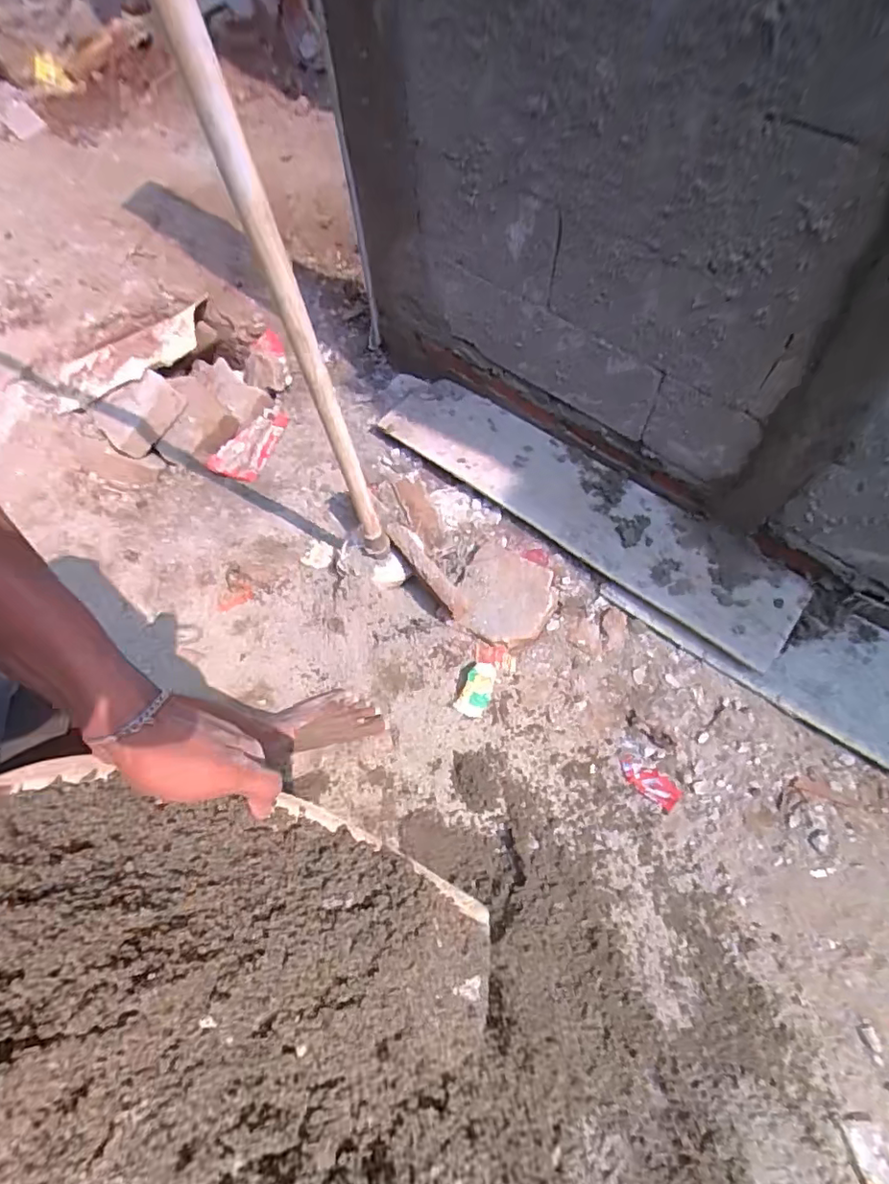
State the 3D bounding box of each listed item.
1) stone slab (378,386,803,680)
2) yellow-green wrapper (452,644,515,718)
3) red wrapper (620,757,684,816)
[{"bbox_3d":[0.262,-0.219,1.295,1.062,0.055,0.223,35,71,18],"label":"stone slab"},{"bbox_3d":[0.082,0.175,1.134,0.078,0.030,0.145,19,69,11],"label":"yellow-green wrapper"},{"bbox_3d":[0.377,0.350,1.074,0.117,0.004,0.053,38,74,18],"label":"red wrapper"}]

